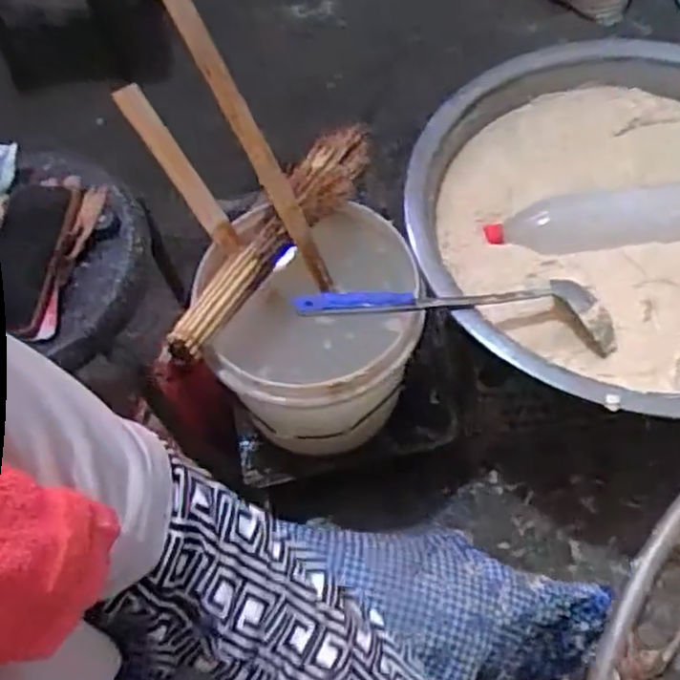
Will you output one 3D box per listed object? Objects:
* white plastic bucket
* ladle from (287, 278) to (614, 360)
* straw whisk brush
[{"bbox_3d":[-0.028,-0.002,0.876,0.232,0.206,0.238,-1,60,2],"label":"white plastic bucket"},{"bbox_3d":[0.127,-0.037,0.752,0.346,0.035,0.086,1,60,-10],"label":"ladle"},{"bbox_3d":[-0.072,-0.116,0.808,0.061,0.044,0.358,27,65,17],"label":"straw whisk brush"}]

